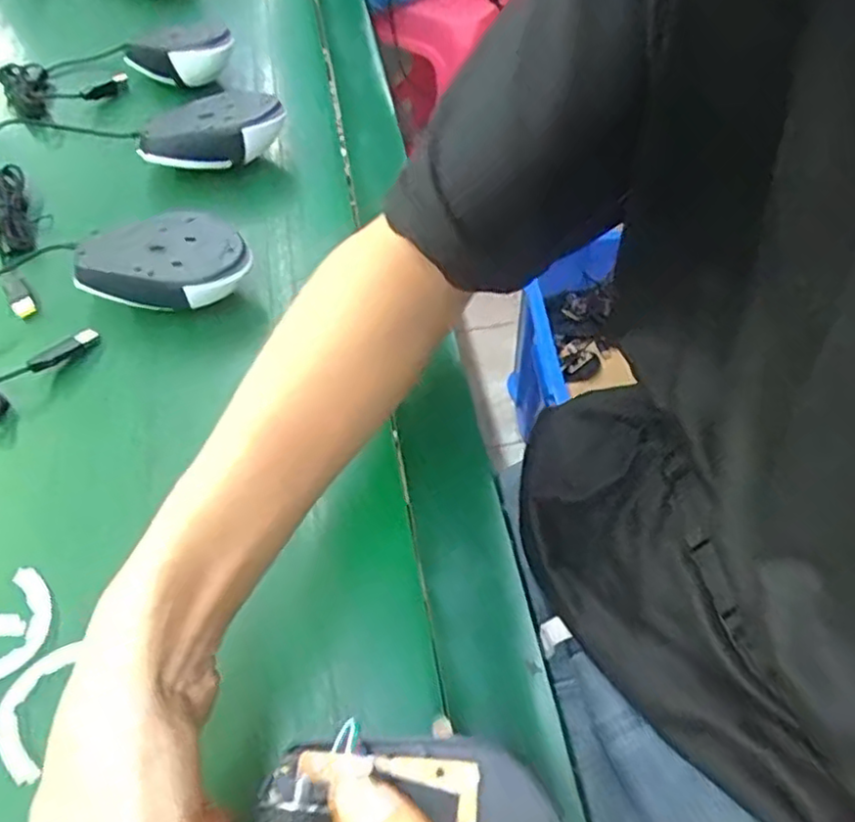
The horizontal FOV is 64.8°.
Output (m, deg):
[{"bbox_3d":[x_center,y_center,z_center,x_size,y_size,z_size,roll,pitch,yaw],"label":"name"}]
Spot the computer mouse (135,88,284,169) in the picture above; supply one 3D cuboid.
[{"bbox_3d":[-0.178,-0.229,0.559,0.114,0.051,0.062,-18,55,-13],"label":"computer mouse"}]

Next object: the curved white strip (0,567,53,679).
[{"bbox_3d":[-0.215,0.115,0.349,0.033,0.006,0.064,13,54,10],"label":"curved white strip"}]

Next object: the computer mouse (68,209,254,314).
[{"bbox_3d":[-0.182,-0.096,0.470,0.106,0.046,0.074,-22,55,-16],"label":"computer mouse"}]

